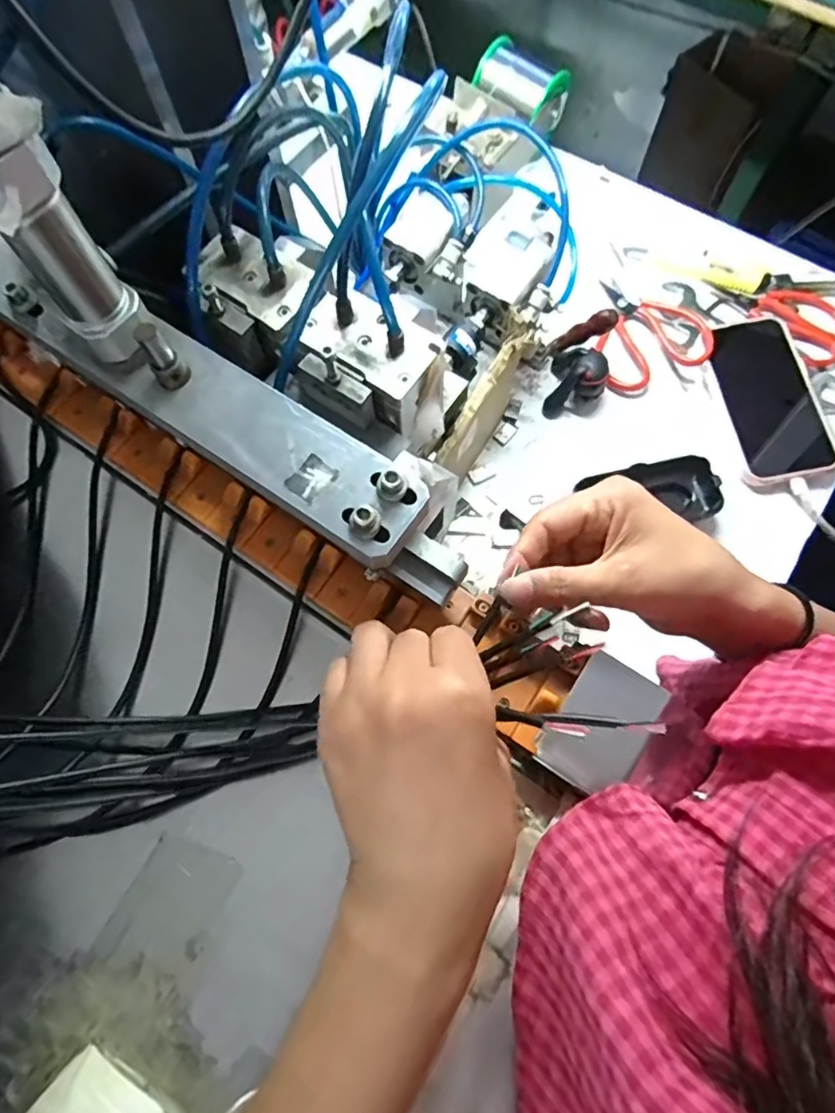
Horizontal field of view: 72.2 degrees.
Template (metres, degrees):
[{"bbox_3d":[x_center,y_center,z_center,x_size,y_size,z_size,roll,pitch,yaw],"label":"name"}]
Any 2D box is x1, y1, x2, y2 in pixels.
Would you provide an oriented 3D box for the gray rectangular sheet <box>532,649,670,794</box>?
[{"bbox_3d":[0.089,0.080,0.273,0.041,0.005,0.061,33,74,11],"label":"gray rectangular sheet"}]

